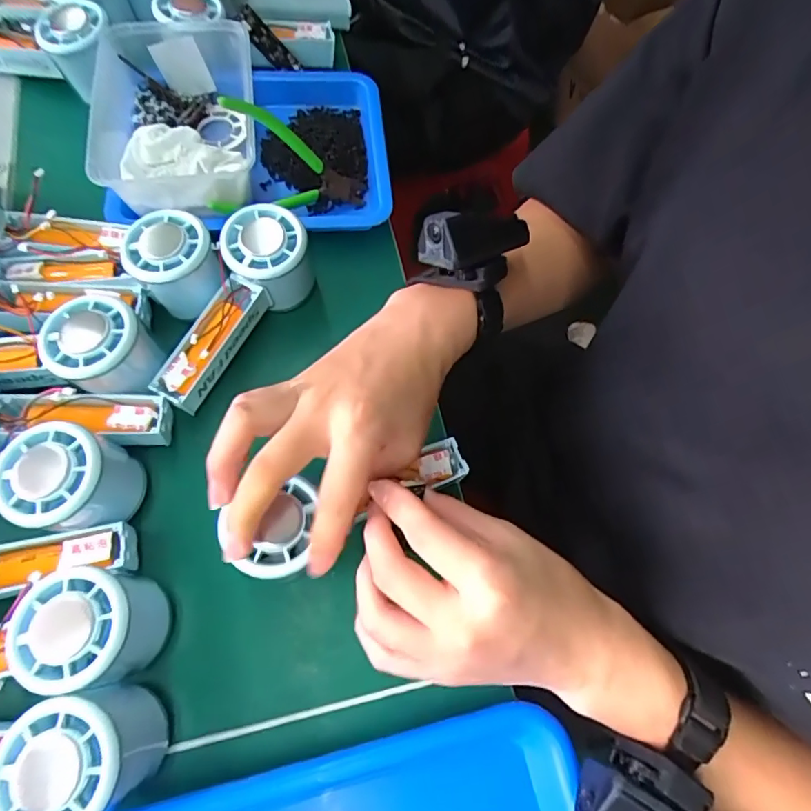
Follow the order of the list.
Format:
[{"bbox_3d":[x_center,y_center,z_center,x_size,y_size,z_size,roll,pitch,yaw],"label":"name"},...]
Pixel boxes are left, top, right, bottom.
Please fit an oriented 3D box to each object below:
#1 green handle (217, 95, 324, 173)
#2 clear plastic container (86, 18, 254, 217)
[{"bbox_3d":[-0.099,-0.209,0.397,0.084,0.023,0.012,26,56,-34],"label":"green handle"},{"bbox_3d":[-0.182,-0.226,0.413,0.120,0.061,0.172,-9,68,-8],"label":"clear plastic container"}]

